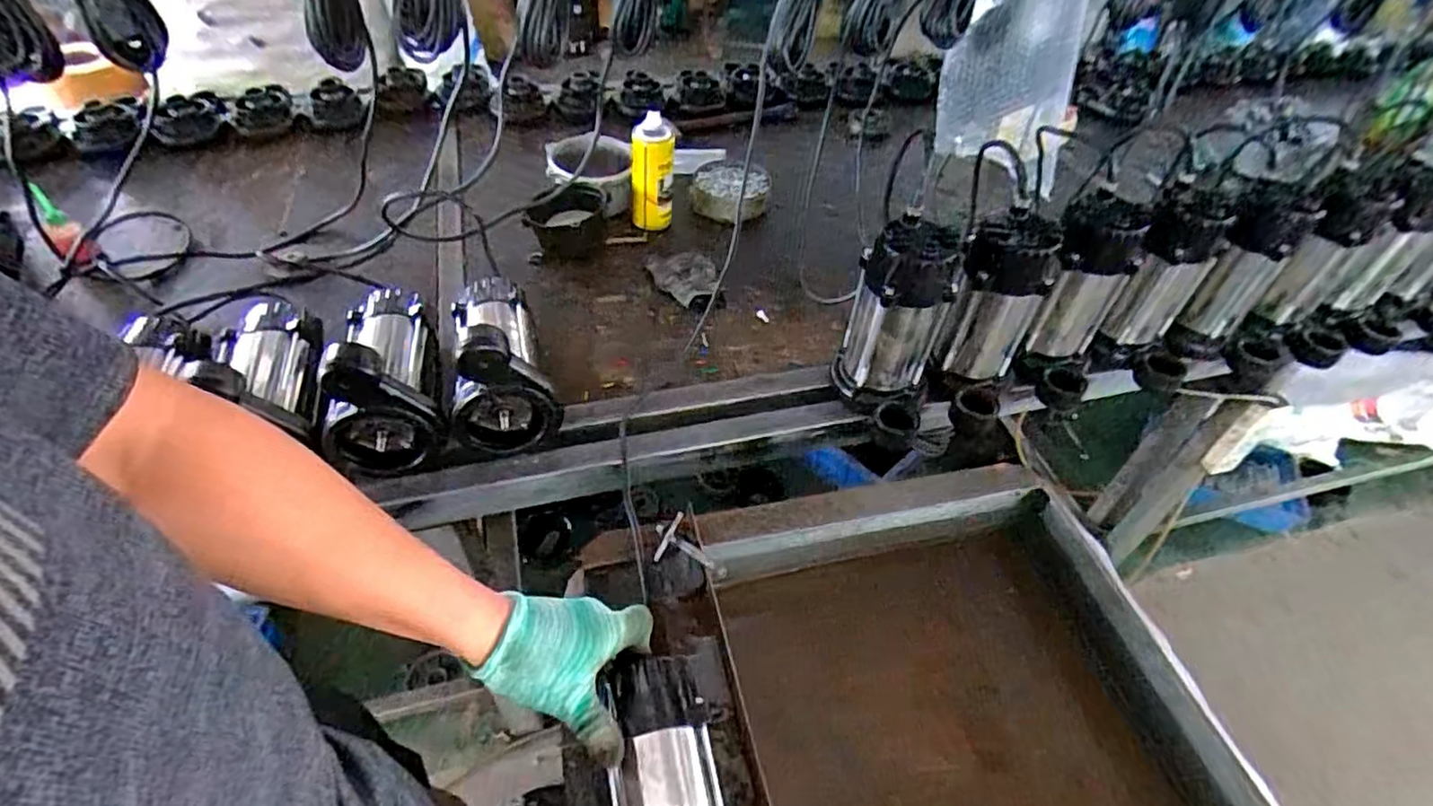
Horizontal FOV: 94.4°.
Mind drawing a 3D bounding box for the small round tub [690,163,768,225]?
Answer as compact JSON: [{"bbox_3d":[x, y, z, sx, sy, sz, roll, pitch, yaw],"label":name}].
[{"bbox_3d":[0.023,-0.372,1.175,0.126,0.062,0.128,2,47,-2],"label":"small round tub"}]

